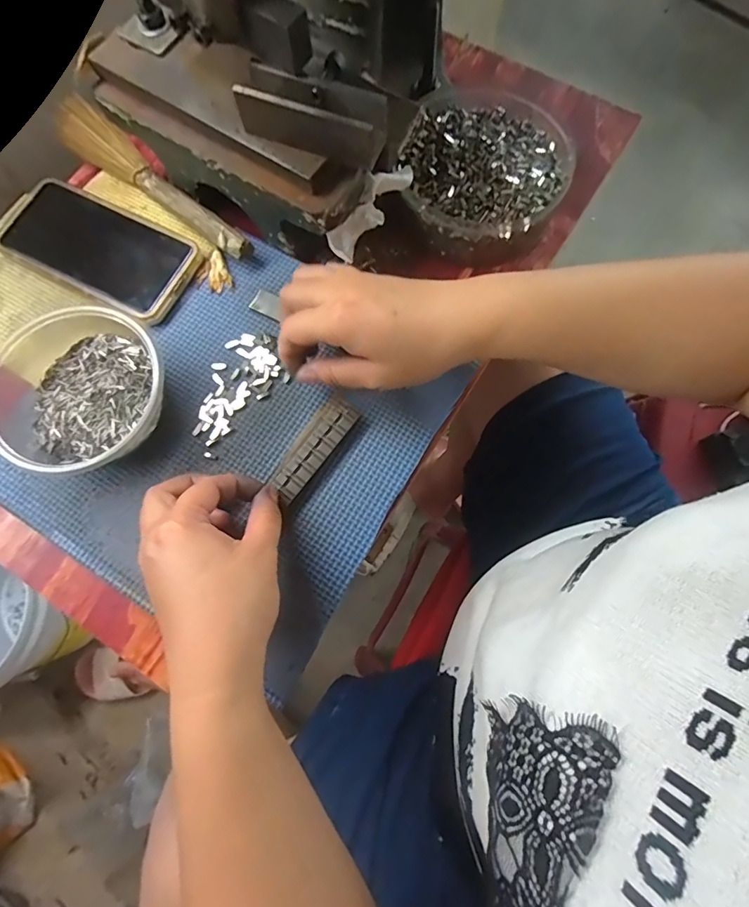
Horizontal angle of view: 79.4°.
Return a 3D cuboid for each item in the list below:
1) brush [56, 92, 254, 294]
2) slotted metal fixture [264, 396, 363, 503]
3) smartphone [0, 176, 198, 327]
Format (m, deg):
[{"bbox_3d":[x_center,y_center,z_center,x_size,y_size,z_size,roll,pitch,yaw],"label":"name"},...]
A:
[{"bbox_3d":[-0.191,-0.223,0.370,0.230,0.022,0.039,43,79,11],"label":"brush"},{"bbox_3d":[-0.043,-0.006,0.318,0.029,0.014,0.082,32,74,9],"label":"slotted metal fixture"},{"bbox_3d":[-0.224,-0.166,0.360,0.167,0.010,0.075,27,77,7],"label":"smartphone"}]

